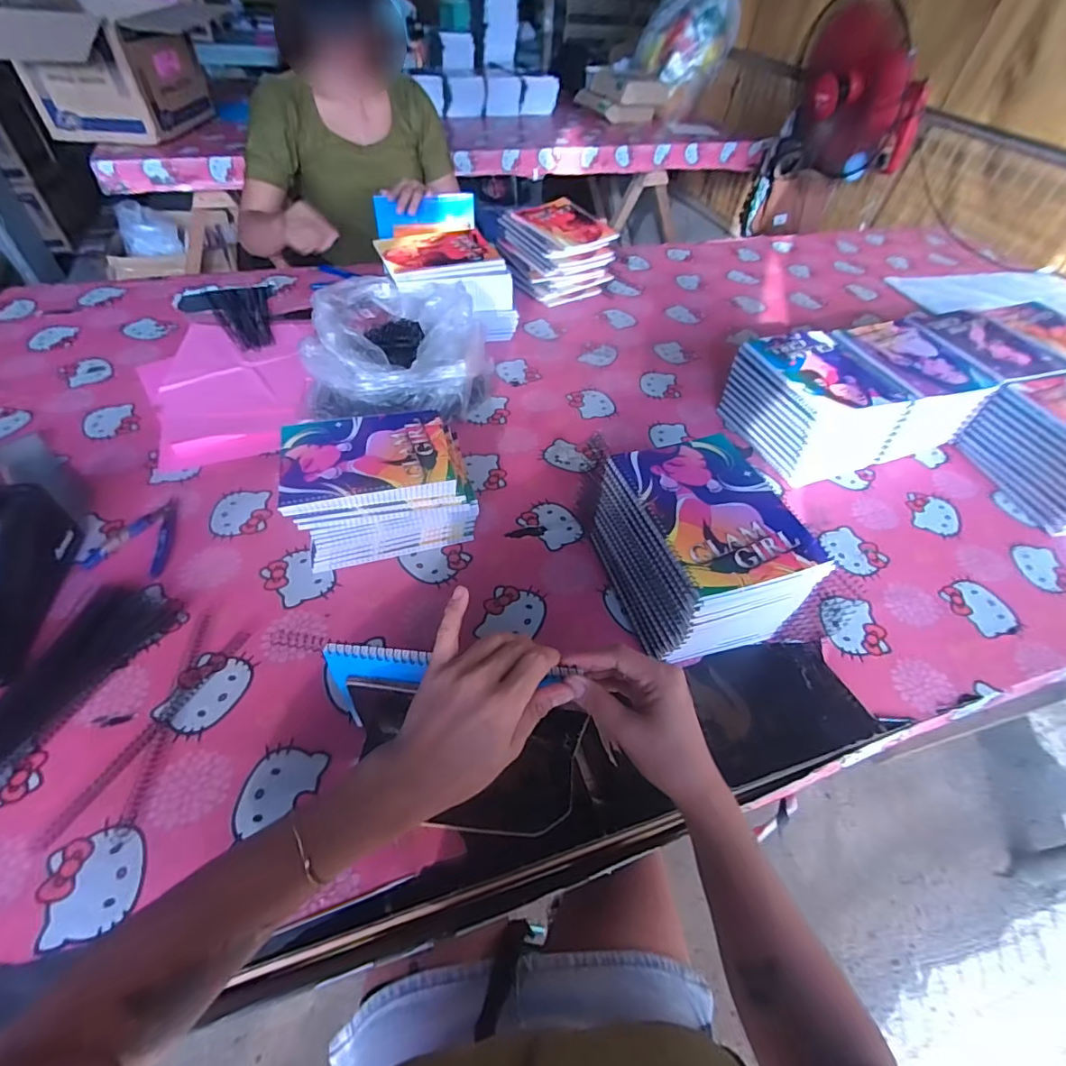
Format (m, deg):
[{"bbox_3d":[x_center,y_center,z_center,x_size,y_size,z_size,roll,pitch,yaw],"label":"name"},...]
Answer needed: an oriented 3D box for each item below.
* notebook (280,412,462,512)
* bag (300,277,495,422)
[{"bbox_3d":[-0.202,-0.097,0.637,0.195,0.013,0.145,-8,51,-11],"label":"notebook"},{"bbox_3d":[-0.203,-0.294,0.830,0.259,0.137,0.279,5,50,-1],"label":"bag"}]

